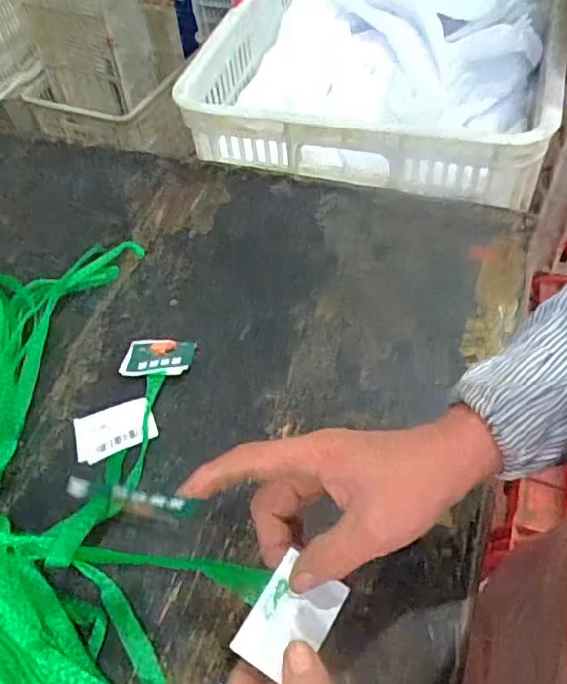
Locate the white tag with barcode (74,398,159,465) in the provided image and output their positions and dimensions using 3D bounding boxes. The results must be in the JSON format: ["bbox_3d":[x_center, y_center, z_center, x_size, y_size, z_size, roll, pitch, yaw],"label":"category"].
[{"bbox_3d":[-0.141,0.073,0.507,0.066,0.004,0.045,-21,52,-4],"label":"white tag with barcode"}]

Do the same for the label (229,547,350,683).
[{"bbox_3d":[0.004,0.145,0.320,0.040,0.004,0.056,34,66,2],"label":"label"}]

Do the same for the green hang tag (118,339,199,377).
[{"bbox_3d":[-0.114,0.014,0.545,0.064,0.005,0.042,0,46,11],"label":"green hang tag"}]

